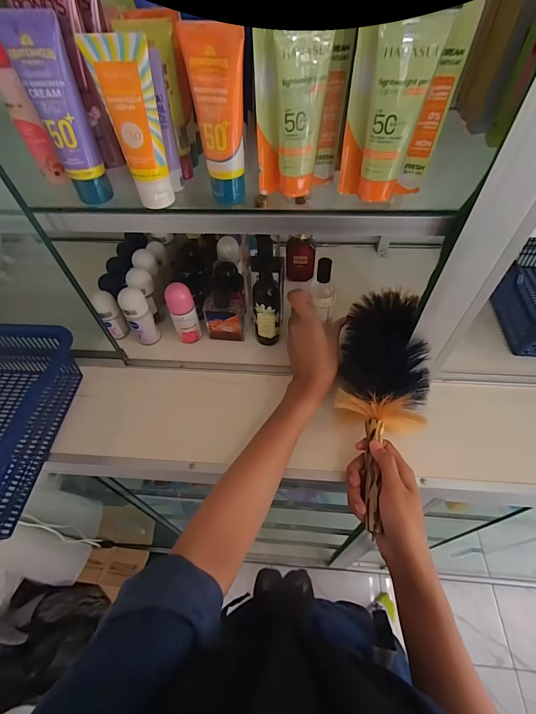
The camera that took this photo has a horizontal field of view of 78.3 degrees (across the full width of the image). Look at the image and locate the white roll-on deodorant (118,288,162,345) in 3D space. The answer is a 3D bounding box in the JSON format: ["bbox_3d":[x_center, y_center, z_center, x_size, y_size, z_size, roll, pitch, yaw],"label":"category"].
[{"bbox_3d":[-0.199,-0.062,0.516,0.037,0.090,0.040,-1,54,1],"label":"white roll-on deodorant"}]

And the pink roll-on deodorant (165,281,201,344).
[{"bbox_3d":[-0.130,-0.067,0.512,0.038,0.097,0.034,-20,56,-12],"label":"pink roll-on deodorant"}]

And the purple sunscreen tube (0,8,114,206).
[{"bbox_3d":[-0.177,-0.210,0.292,0.041,0.133,0.024,-23,57,-14],"label":"purple sunscreen tube"}]

